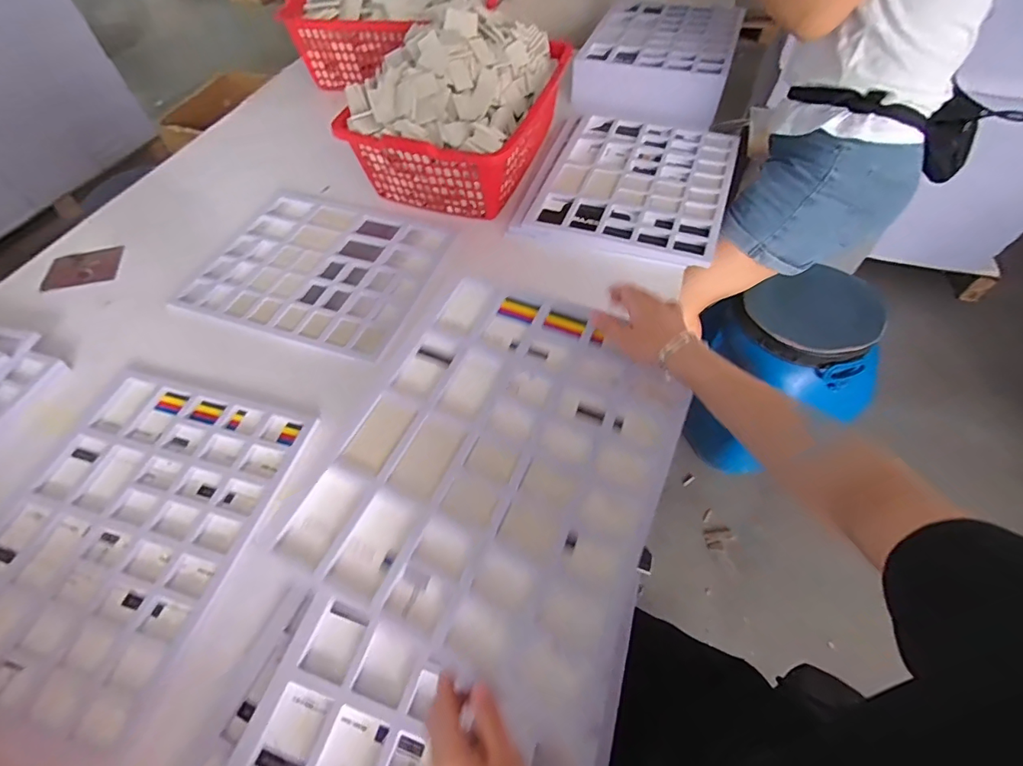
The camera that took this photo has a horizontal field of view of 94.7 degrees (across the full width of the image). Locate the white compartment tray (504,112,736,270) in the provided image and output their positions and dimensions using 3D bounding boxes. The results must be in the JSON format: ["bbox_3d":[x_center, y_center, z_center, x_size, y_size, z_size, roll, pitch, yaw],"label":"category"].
[{"bbox_3d":[0.253,-0.401,0.942,0.349,0.023,0.425,20,58,16],"label":"white compartment tray"}]

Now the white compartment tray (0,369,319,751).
[{"bbox_3d":[-0.508,0.181,0.623,0.343,0.029,0.424,11,56,10],"label":"white compartment tray"}]

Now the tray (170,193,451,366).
[{"bbox_3d":[-0.349,-0.215,0.882,0.407,0.037,0.342,16,57,13],"label":"tray"}]

